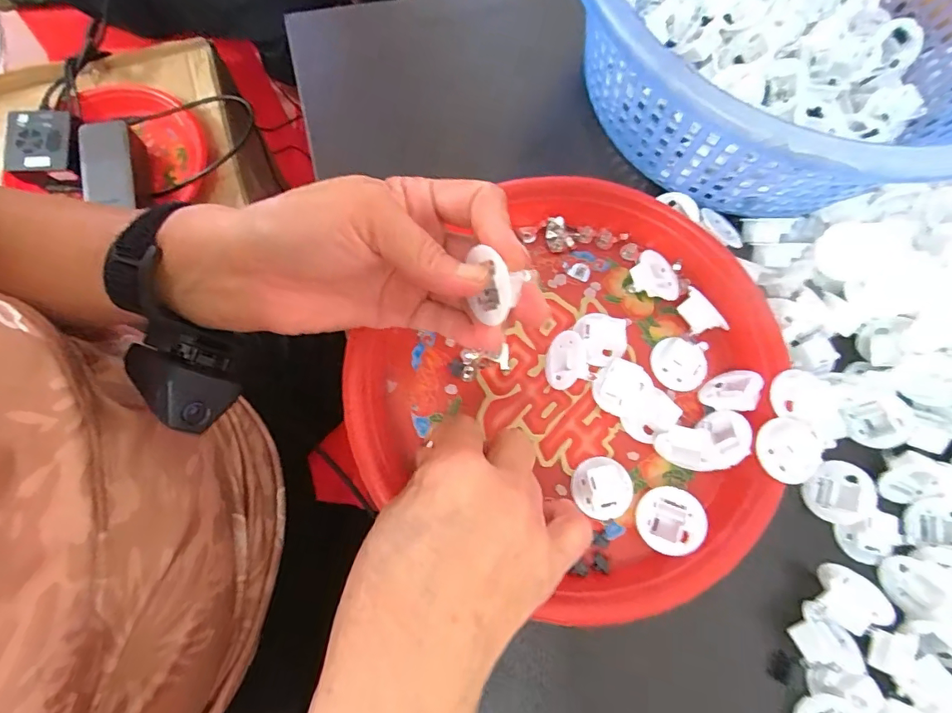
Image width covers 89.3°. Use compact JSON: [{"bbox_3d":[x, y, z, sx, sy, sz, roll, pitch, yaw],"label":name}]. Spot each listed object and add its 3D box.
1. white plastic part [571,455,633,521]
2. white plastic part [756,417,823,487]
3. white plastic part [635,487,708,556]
[{"bbox_3d":[0.070,0.072,0.262,0.033,0.014,0.031,1,74,-2],"label":"white plastic part"},{"bbox_3d":[0.162,0.048,0.250,0.029,0.009,0.033,9,76,20],"label":"white plastic part"},{"bbox_3d":[0.103,0.088,0.256,0.033,0.012,0.033,5,66,25],"label":"white plastic part"}]

